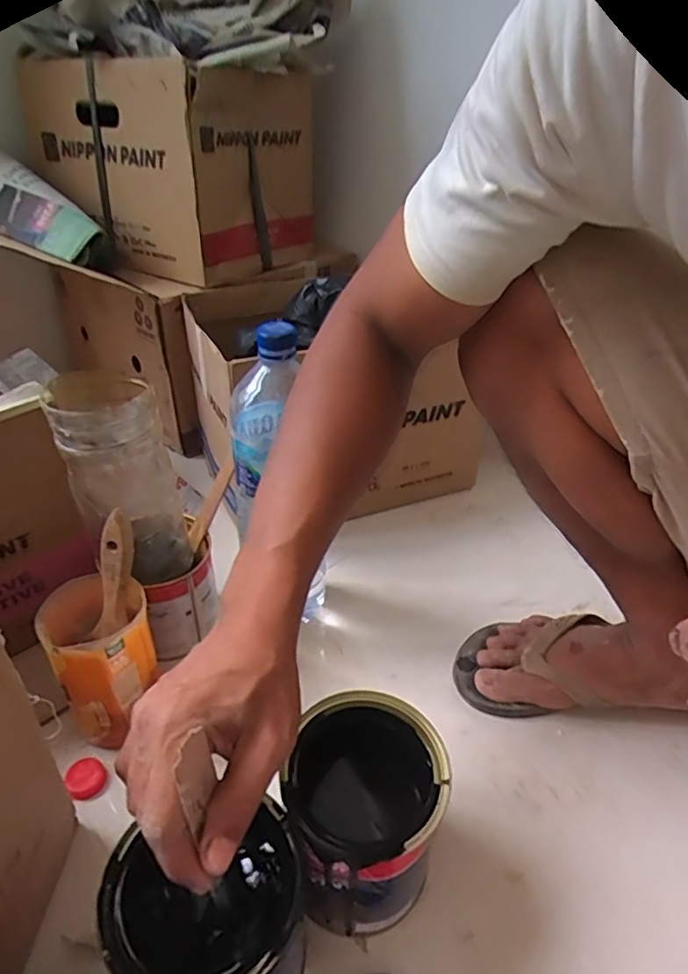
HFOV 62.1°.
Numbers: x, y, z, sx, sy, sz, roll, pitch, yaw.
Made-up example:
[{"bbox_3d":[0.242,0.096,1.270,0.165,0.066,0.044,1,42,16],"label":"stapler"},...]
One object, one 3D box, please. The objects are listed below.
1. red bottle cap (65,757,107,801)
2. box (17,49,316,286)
[{"bbox_3d":[-0.215,0.243,0.477,0.030,0.017,0.029,1,36,-1],"label":"red bottle cap"},{"bbox_3d":[-0.259,-0.479,0.856,0.370,0.238,0.261,24,41,28],"label":"box"}]

